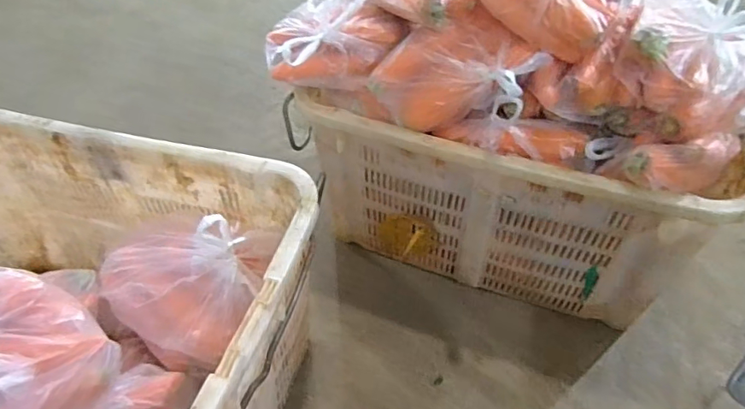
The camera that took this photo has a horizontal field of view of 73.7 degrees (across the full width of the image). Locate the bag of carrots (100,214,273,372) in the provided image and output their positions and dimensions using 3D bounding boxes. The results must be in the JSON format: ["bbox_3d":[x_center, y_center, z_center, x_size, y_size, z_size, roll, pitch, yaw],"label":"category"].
[{"bbox_3d":[-0.261,0.098,0.641,0.214,0.148,0.161,6,46,9],"label":"bag of carrots"}]

